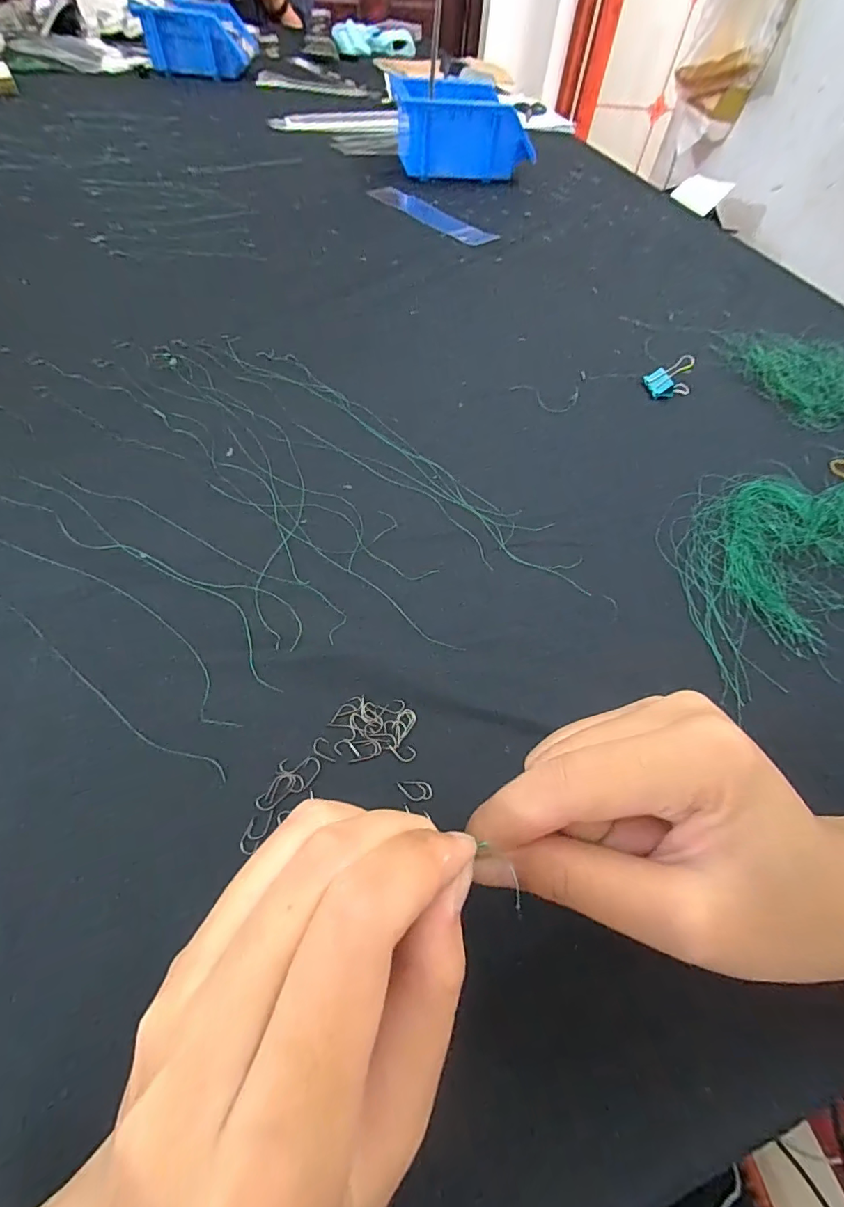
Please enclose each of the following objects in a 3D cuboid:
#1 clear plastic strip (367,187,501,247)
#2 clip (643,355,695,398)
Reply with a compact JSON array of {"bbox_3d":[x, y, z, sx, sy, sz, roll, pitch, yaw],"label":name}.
[{"bbox_3d":[0.008,-0.469,0.574,0.047,0.004,0.186,-38,67,-25],"label":"clear plastic strip"},{"bbox_3d":[0.210,-0.190,0.396,0.034,0.023,0.027,-1,57,-5],"label":"clip"}]

